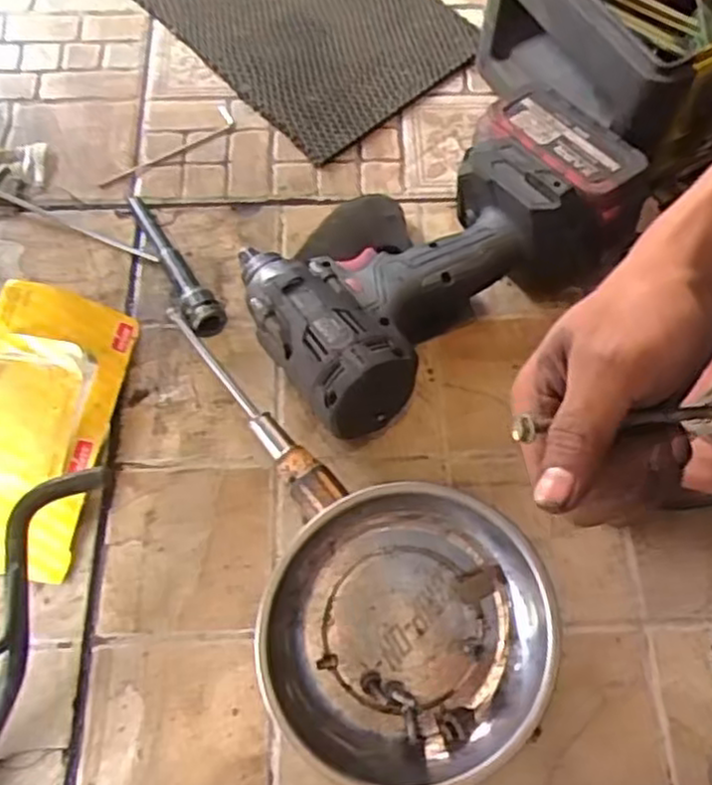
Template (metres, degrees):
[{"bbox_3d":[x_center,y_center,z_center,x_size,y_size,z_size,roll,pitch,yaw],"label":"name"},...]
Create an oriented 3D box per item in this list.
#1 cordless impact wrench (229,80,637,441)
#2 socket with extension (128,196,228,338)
[{"bbox_3d":[0.047,-0.092,0.472,0.249,0.085,0.147,-34,70,-16],"label":"cordless impact wrench"},{"bbox_3d":[-0.124,-0.092,0.506,0.023,0.025,0.130,-26,67,-12],"label":"socket with extension"}]

